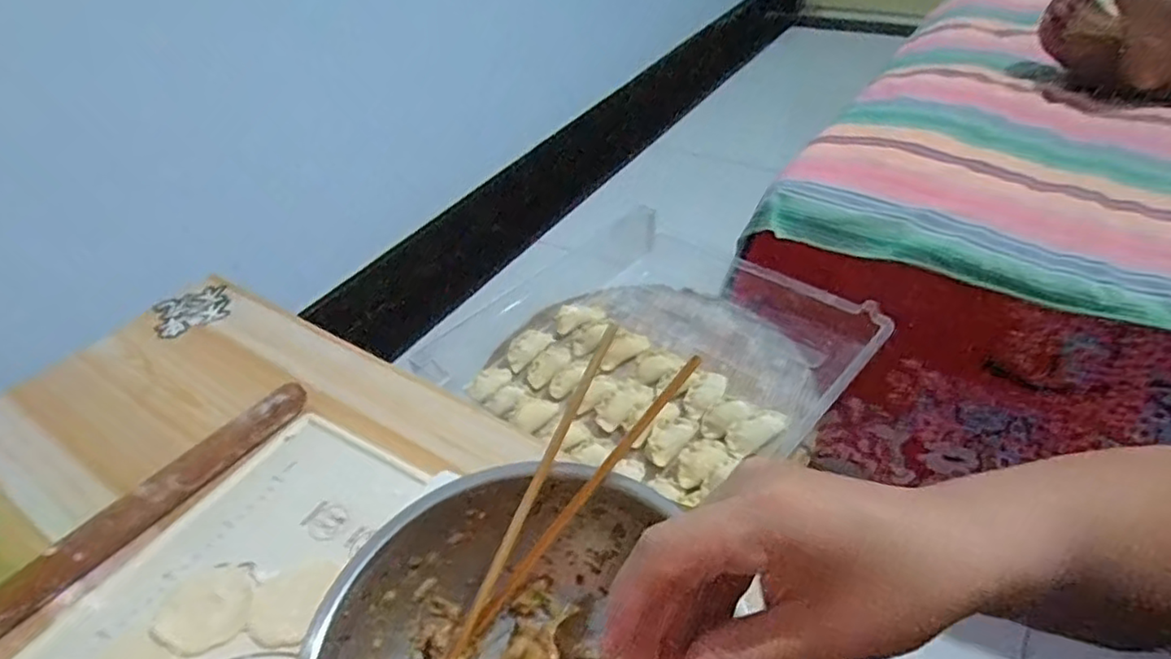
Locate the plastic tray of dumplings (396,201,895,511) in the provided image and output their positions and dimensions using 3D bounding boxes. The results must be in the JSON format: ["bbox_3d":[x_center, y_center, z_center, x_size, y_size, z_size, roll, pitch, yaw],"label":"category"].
[{"bbox_3d":[0.051,0.016,0.742,0.444,0.043,0.361,27,51,33],"label":"plastic tray of dumplings"}]

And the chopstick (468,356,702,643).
[{"bbox_3d":[0.001,0.101,0.406,0.008,0.012,0.214,36,83,38],"label":"chopstick"}]

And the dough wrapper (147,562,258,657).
[{"bbox_3d":[-0.258,0.188,0.441,0.061,0.004,0.058,0,43,0],"label":"dough wrapper"}]

